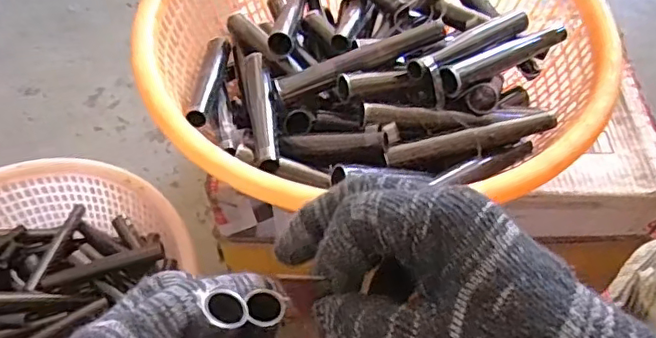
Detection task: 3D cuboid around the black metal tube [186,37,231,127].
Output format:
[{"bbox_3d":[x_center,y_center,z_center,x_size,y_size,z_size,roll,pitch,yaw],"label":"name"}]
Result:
[{"bbox_3d":[-0.109,-0.084,0.534,0.022,0.017,0.160,-1,37,-1],"label":"black metal tube"}]

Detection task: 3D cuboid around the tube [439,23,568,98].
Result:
[{"bbox_3d":[0.157,-0.099,0.510,0.162,0.023,0.021,-25,58,-32],"label":"tube"}]

